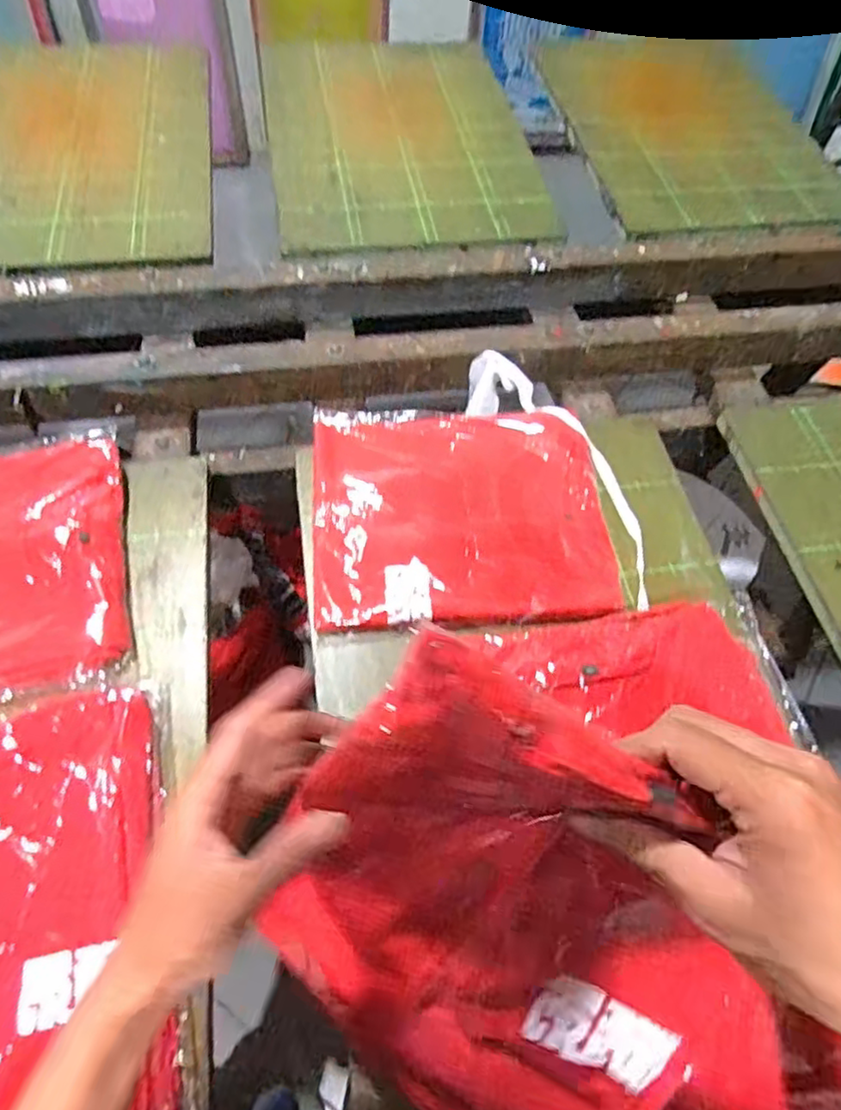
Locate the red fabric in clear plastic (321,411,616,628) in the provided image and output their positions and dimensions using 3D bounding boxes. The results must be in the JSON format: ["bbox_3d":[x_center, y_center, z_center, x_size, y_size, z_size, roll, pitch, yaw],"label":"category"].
[{"bbox_3d":[0.038,-0.050,0.659,0.277,0.025,0.247,-2,58,-4],"label":"red fabric in clear plastic"}]

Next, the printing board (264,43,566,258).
[{"bbox_3d":[-0.035,-0.679,1.060,0.390,0.024,0.625,-6,59,-7],"label":"printing board"}]

